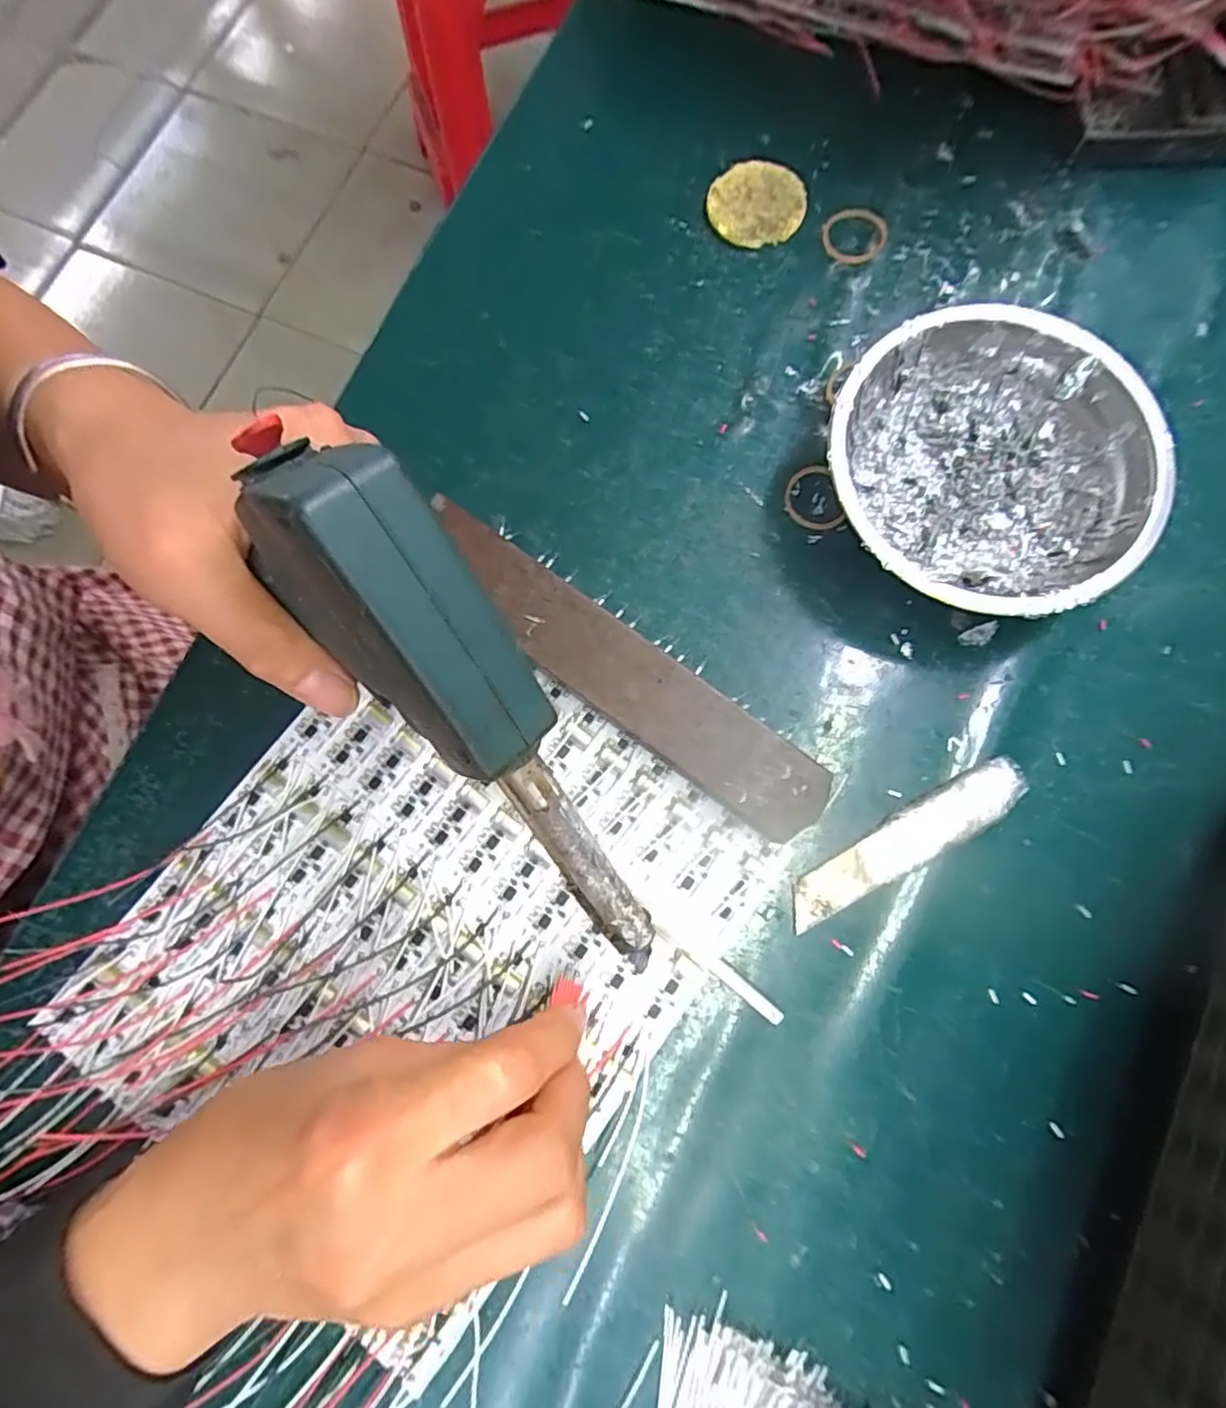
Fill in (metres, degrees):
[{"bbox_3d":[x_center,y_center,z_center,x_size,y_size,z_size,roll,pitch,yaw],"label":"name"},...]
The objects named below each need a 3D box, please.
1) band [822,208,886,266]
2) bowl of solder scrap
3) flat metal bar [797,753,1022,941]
[{"bbox_3d":[0.115,-0.224,0.303,0.029,0.004,0.030,0,79,1],"label":"band"},{"bbox_3d":[0.147,-0.091,0.260,0.121,0.041,0.121,33,81,7],"label":"bowl of solder scrap"},{"bbox_3d":[0.114,0.054,0.249,0.102,0.010,0.020,-29,80,-4],"label":"flat metal bar"}]

